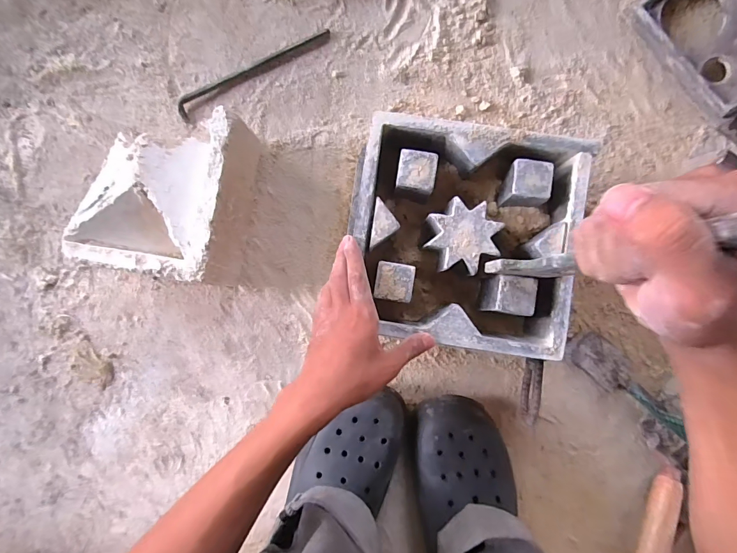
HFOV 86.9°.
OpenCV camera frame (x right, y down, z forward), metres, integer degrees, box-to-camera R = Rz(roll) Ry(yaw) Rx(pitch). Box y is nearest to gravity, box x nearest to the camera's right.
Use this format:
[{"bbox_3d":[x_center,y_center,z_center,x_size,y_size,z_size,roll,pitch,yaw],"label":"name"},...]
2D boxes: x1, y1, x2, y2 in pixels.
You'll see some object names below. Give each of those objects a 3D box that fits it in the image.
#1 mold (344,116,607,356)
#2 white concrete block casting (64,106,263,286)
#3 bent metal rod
[{"bbox_3d":[0.101,-0.041,0.435,0.220,0.087,0.222,8,89,3],"label":"mold"},{"bbox_3d":[-0.239,-0.099,0.477,0.164,0.103,0.187,11,89,3],"label":"white concrete block casting"},{"bbox_3d":[-0.154,-0.274,0.522,0.225,0.007,0.031,-27,87,1],"label":"bent metal rod"}]

